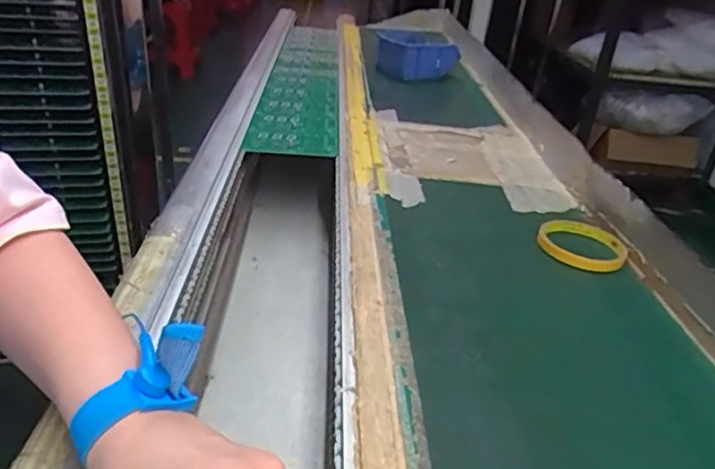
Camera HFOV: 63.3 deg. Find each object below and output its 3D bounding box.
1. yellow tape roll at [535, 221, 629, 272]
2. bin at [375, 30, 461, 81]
[{"bbox_3d":[0.228,0.009,0.589,0.091,0.012,0.091,4,29,-2],"label":"yellow tape roll"},{"bbox_3d":[0.121,-0.389,1.261,0.162,0.086,0.145,-7,31,-21],"label":"bin"}]

